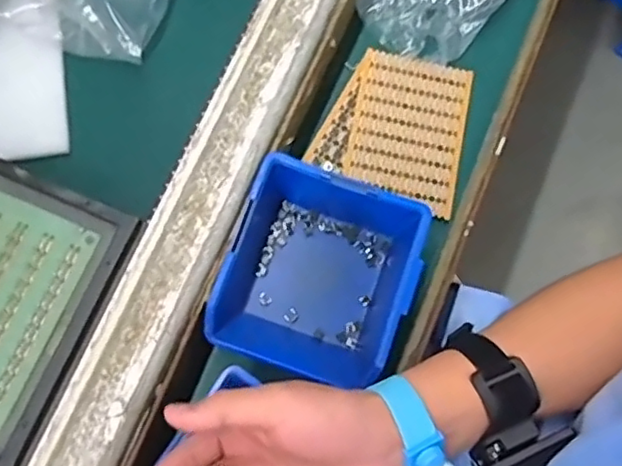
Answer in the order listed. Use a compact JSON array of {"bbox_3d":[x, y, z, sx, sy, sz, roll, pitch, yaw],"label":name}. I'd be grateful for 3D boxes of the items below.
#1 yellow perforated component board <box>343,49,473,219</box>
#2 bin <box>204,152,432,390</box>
[{"bbox_3d":[0.077,-0.082,0.495,0.087,0.009,0.116,13,77,0],"label":"yellow perforated component board"},{"bbox_3d":[0.005,0.032,0.444,0.120,0.064,0.132,20,77,1],"label":"bin"}]

